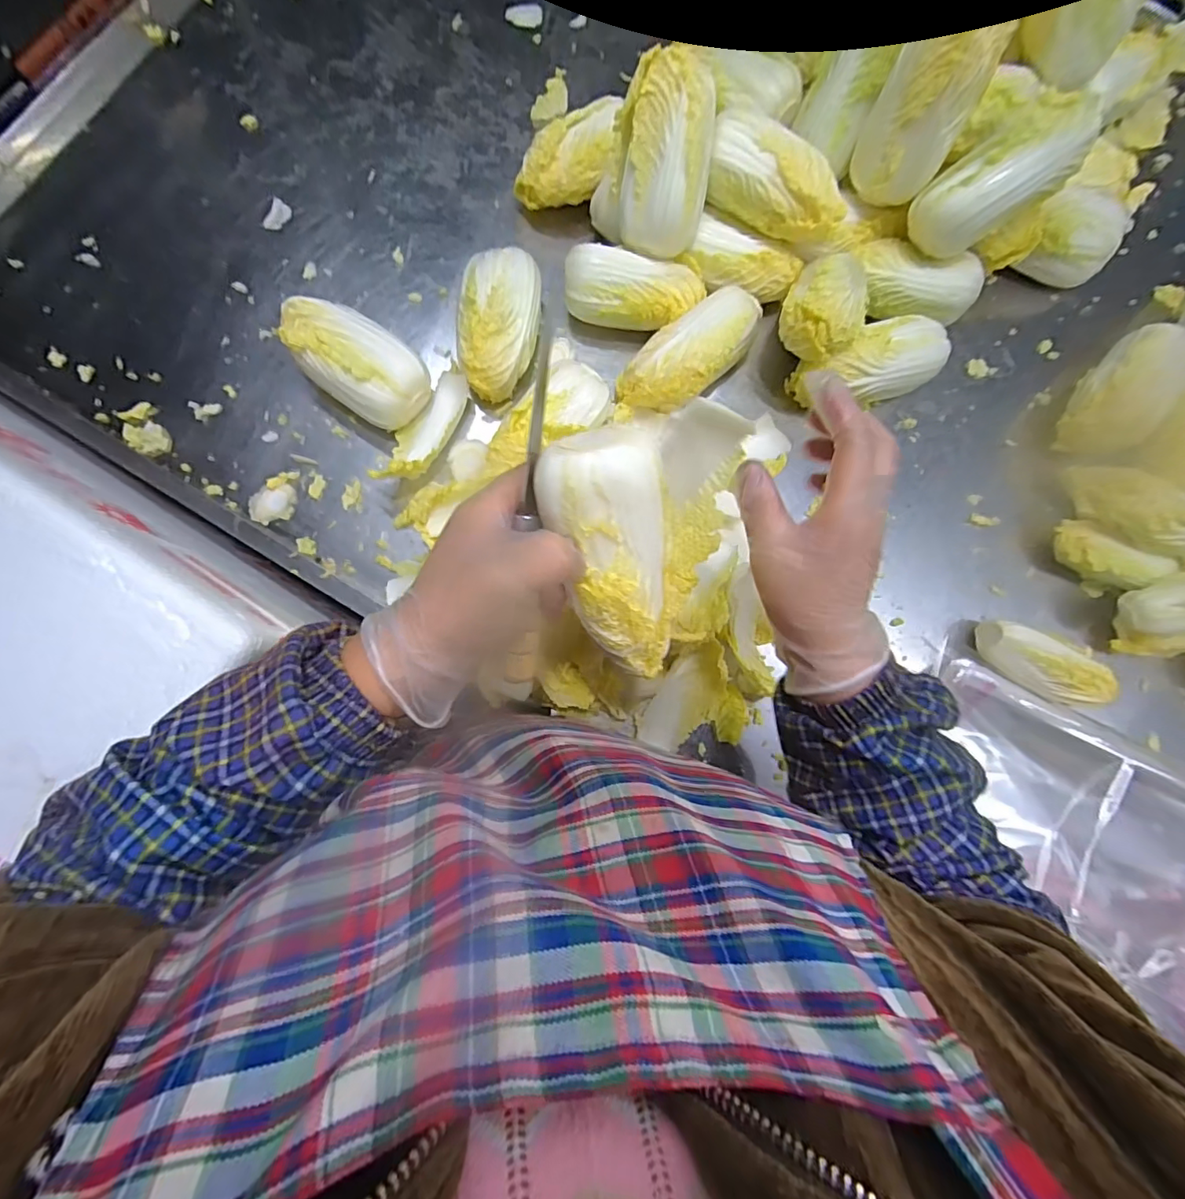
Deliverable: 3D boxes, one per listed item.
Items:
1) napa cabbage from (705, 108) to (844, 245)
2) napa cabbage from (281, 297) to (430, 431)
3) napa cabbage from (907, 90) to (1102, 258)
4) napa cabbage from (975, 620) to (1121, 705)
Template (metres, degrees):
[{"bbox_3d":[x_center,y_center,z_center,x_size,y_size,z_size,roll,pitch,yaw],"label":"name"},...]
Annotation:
[{"bbox_3d":[0.169,-0.383,0.482,0.134,0.062,0.060,23,81,1],"label":"napa cabbage"},{"bbox_3d":[-0.222,-0.222,0.493,0.138,0.068,0.078,38,82,3],"label":"napa cabbage"},{"bbox_3d":[0.363,-0.379,0.462,0.146,0.063,0.075,-26,84,19],"label":"napa cabbage"},{"bbox_3d":[0.423,0.064,0.487,0.118,0.054,0.052,27,82,1],"label":"napa cabbage"}]

